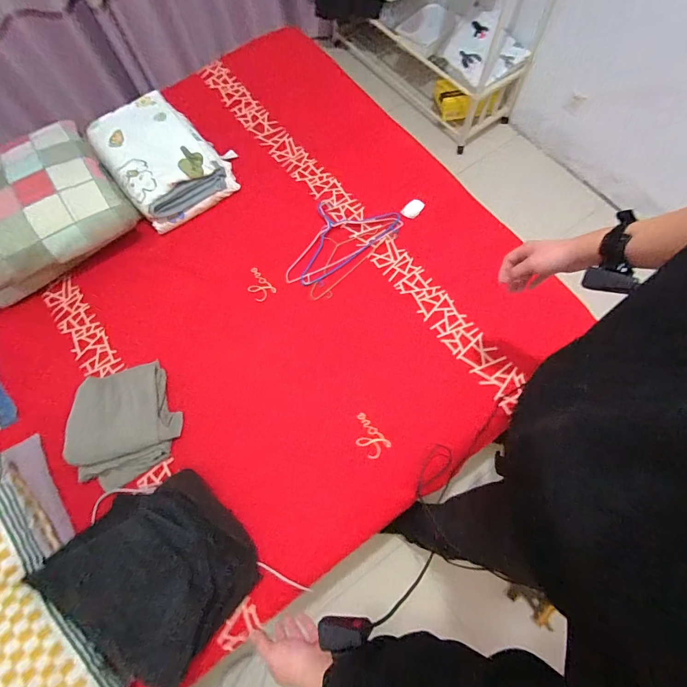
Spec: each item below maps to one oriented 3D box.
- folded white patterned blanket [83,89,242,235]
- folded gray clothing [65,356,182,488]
[{"bbox_3d":[-0.657,-0.700,1.296,0.407,0.148,0.485,-40,74,-11],"label":"folded white patterned blanket"},{"bbox_3d":[-0.643,0.230,1.018,0.293,0.079,0.307,-27,72,-7],"label":"folded gray clothing"}]

